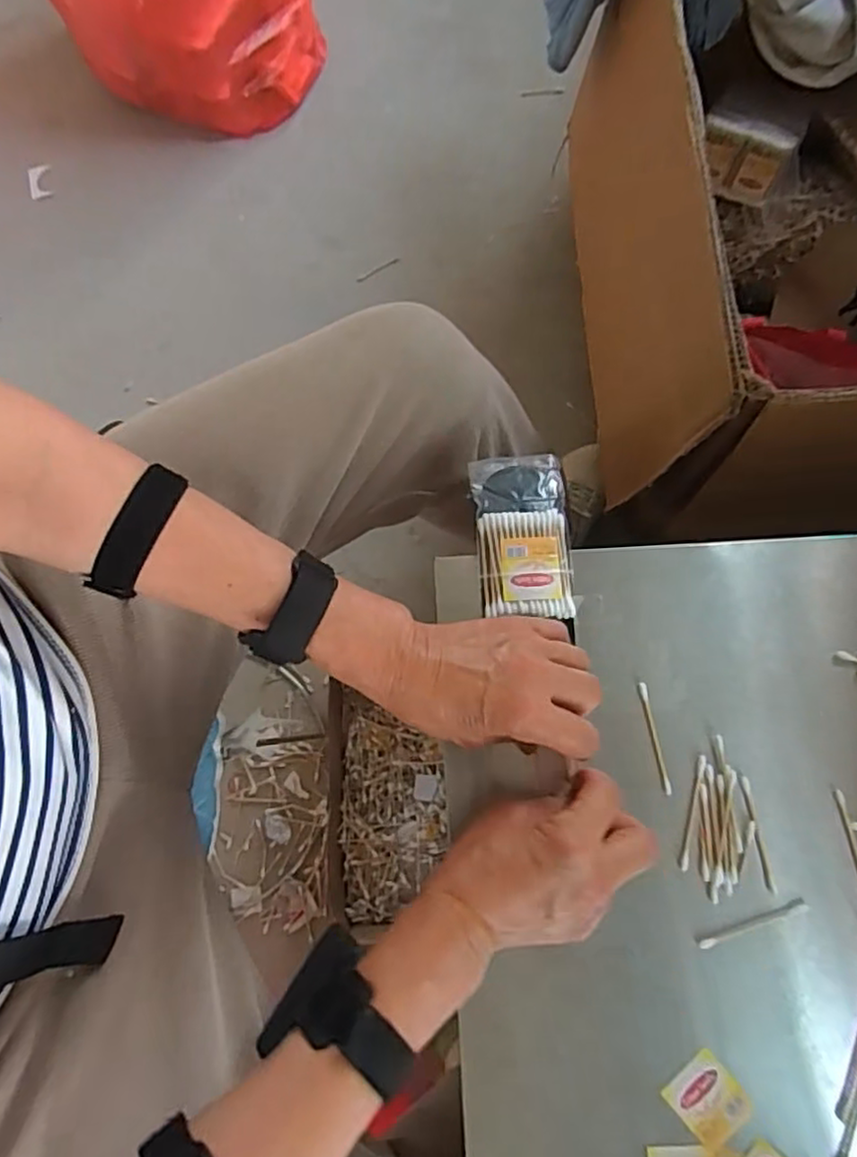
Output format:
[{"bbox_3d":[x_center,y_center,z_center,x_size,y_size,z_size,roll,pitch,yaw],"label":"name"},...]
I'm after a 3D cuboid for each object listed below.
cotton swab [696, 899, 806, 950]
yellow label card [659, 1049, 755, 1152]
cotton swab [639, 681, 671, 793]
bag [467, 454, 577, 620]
[{"bbox_3d":[0.203,0.216,0.422,0.073,0.004,0.007,-19,80,-3],"label":"cotton swab"},{"bbox_3d":[0.168,0.313,0.406,0.039,0.004,0.042,-41,81,-6],"label":"yellow label card"},{"bbox_3d":[0.149,0.105,0.445,0.005,0.005,0.071,-10,79,-1],"label":"cotton swab"},{"bbox_3d":[0.066,-0.031,0.474,0.063,0.019,0.117,-4,79,0],"label":"bag"}]

